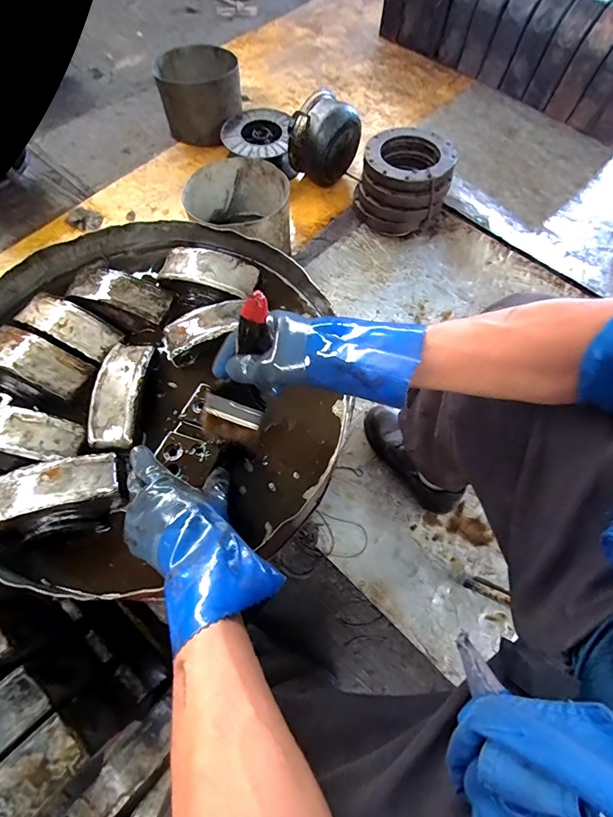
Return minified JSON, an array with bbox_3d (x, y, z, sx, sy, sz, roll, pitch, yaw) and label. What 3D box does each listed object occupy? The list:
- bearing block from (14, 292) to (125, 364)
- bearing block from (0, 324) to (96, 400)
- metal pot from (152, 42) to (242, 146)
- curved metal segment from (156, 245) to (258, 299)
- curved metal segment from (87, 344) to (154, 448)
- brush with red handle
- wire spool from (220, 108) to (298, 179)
[{"bbox_3d":[-0.352,-0.124,0.565,0.148,0.025,0.058,25,68,8],"label":"bearing block"},{"bbox_3d":[-0.385,-0.070,0.536,0.152,0.026,0.060,24,67,8],"label":"bearing block"},{"bbox_3d":[-0.361,-1.062,1.301,0.265,0.197,0.337,-11,67,-7],"label":"metal pot"},{"bbox_3d":[-0.157,-0.221,0.605,0.153,0.027,0.060,16,67,5],"label":"curved metal segment"},{"bbox_3d":[-0.256,-0.026,0.524,0.065,0.025,0.156,3,66,-1],"label":"curved metal segment"},{"bbox_3d":[-0.070,-0.031,0.421,0.063,0.209,0.025,31,39,11],"label":"brush with red handle"},{"bbox_3d":[-0.161,-0.873,1.267,0.226,0.104,0.246,-6,67,-5],"label":"wire spool"}]

